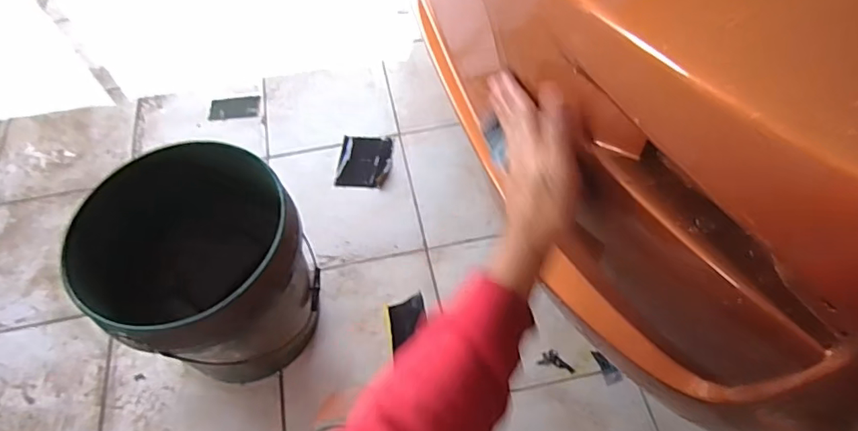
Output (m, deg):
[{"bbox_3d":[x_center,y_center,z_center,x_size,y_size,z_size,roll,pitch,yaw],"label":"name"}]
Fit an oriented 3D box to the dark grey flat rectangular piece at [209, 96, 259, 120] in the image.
[{"bbox_3d":[-0.464,-0.257,1.235,0.116,0.010,0.059,-5,71,-10],"label":"dark grey flat rectangular piece"}]

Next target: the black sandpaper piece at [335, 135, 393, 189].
[{"bbox_3d":[-0.141,-0.120,1.135,0.112,0.004,0.134,2,59,3],"label":"black sandpaper piece"}]

